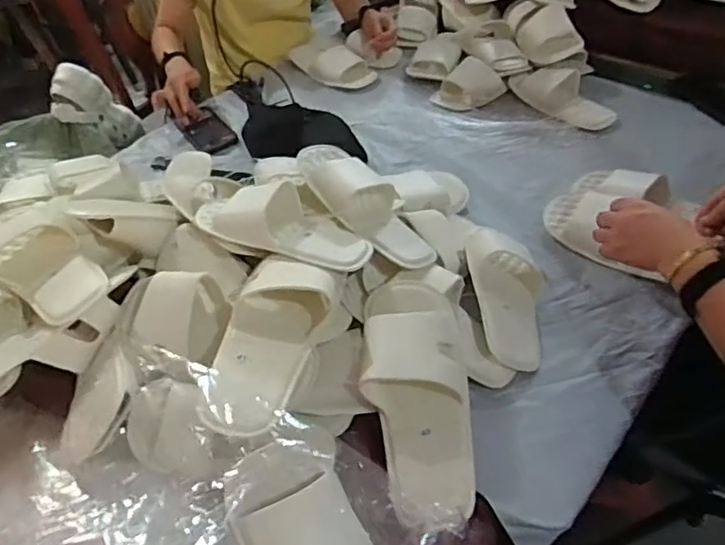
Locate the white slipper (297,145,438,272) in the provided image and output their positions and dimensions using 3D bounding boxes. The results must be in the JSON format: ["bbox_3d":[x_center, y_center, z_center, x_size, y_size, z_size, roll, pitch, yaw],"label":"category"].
[{"bbox_3d":[0.002,-0.085,0.793,0.102,0.073,0.230,-31,69,-28],"label":"white slipper"}]

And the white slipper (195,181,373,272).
[{"bbox_3d":[-0.099,-0.063,0.724,0.230,0.056,0.101,18,49,4],"label":"white slipper"}]

